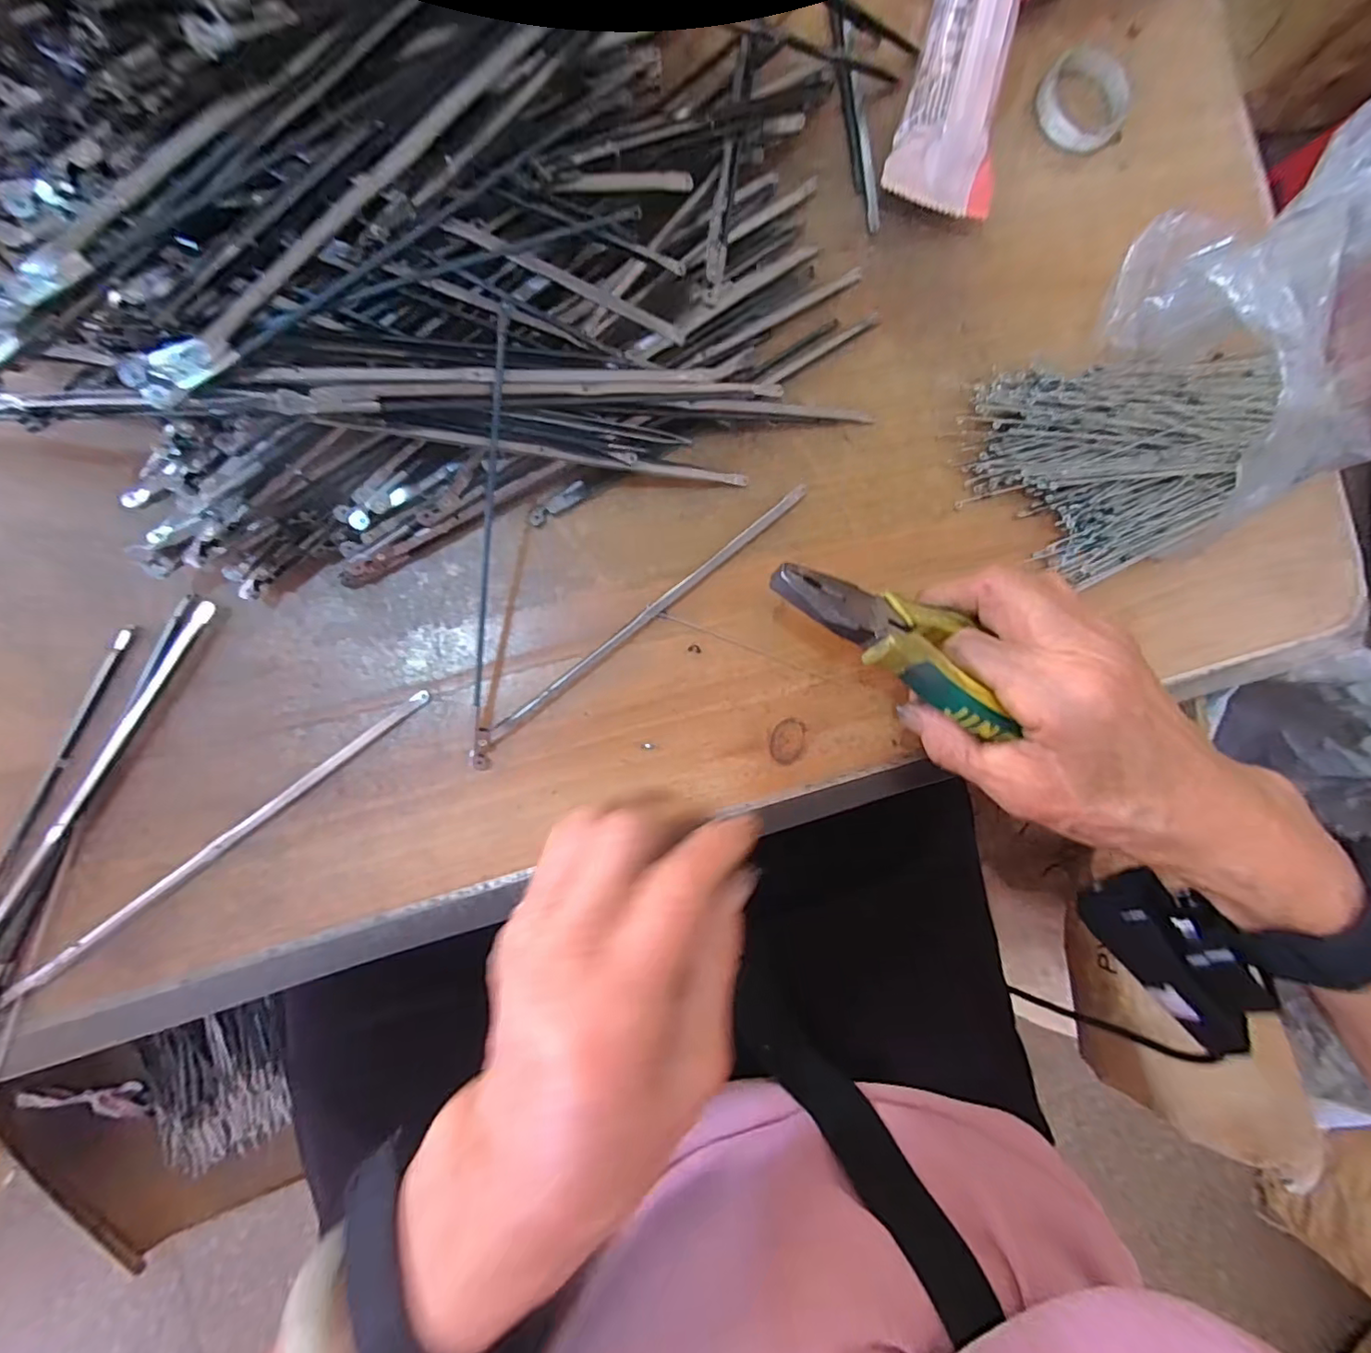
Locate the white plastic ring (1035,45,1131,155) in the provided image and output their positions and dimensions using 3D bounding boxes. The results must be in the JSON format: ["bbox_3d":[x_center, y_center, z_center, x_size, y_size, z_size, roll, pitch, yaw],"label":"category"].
[{"bbox_3d":[0.201,-0.290,0.291,0.045,0.012,0.042,0,88,-9],"label":"white plastic ring"}]

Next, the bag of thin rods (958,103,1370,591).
[{"bbox_3d":[0.243,-0.136,0.249,0.210,0.098,0.139,-28,92,-9],"label":"bag of thin rods"}]

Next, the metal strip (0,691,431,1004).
[{"bbox_3d":[-0.172,0.061,0.219,0.171,0.008,0.006,-38,94,-9],"label":"metal strip"}]

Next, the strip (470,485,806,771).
[{"bbox_3d":[-0.018,-0.025,0.248,0.184,0.008,0.011,-41,94,-9],"label":"strip"}]

